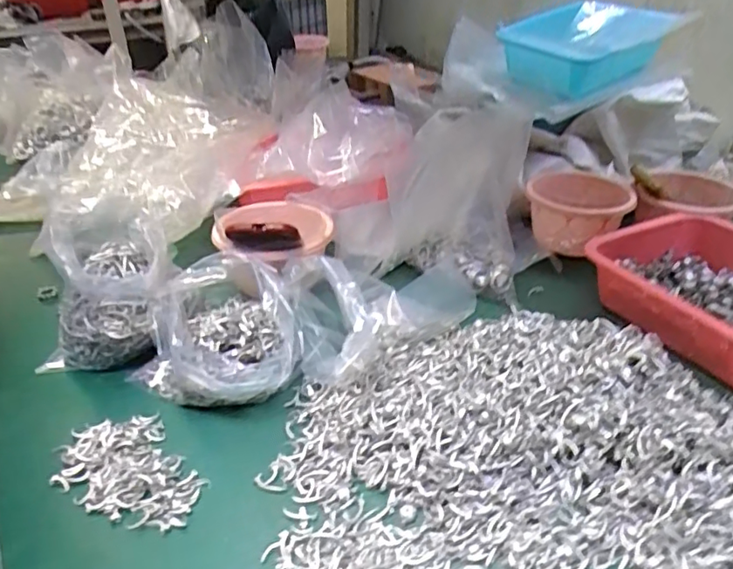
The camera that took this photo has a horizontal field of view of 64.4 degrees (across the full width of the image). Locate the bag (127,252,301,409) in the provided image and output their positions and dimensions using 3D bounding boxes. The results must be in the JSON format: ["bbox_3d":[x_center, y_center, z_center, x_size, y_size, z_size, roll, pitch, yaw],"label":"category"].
[{"bbox_3d":[-0.140,0.047,0.596,0.159,0.114,0.147,21,38,31],"label":"bag"}]

